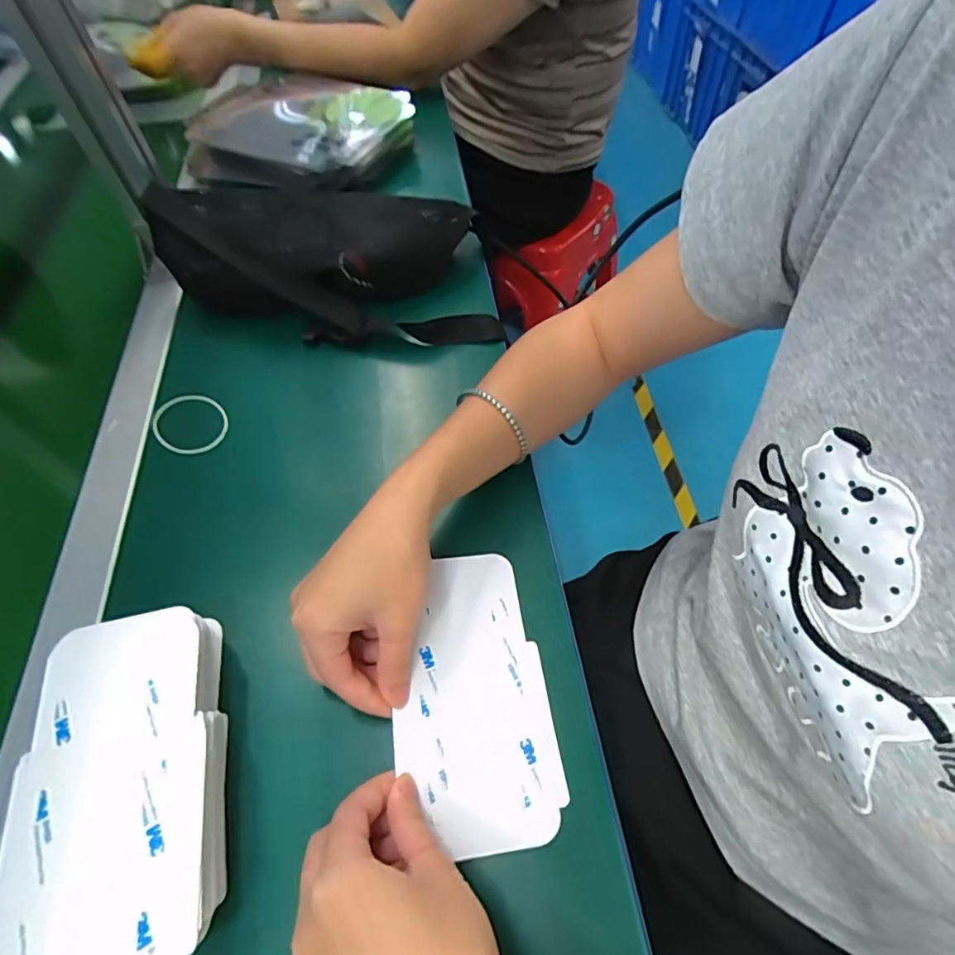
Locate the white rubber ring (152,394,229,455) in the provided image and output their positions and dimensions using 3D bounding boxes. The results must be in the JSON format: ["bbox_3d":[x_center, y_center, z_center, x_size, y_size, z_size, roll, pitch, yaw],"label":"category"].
[{"bbox_3d":[-0.231,-0.046,0.428,0.053,0.004,0.065,-35,64,-21],"label":"white rubber ring"}]

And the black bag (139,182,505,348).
[{"bbox_3d":[-0.138,-0.197,0.479,0.280,0.076,0.151,-3,57,-2],"label":"black bag"}]

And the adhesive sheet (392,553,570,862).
[{"bbox_3d":[-0.004,0.122,0.312,0.085,0.005,0.159,-7,58,-5],"label":"adhesive sheet"}]

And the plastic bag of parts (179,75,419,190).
[{"bbox_3d":[-0.210,-0.408,0.629,0.244,0.047,0.183,12,58,7],"label":"plastic bag of parts"}]

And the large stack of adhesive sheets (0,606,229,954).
[{"bbox_3d":[-0.171,0.157,0.270,0.095,0.049,0.168,-12,58,-7],"label":"large stack of adhesive sheets"}]

